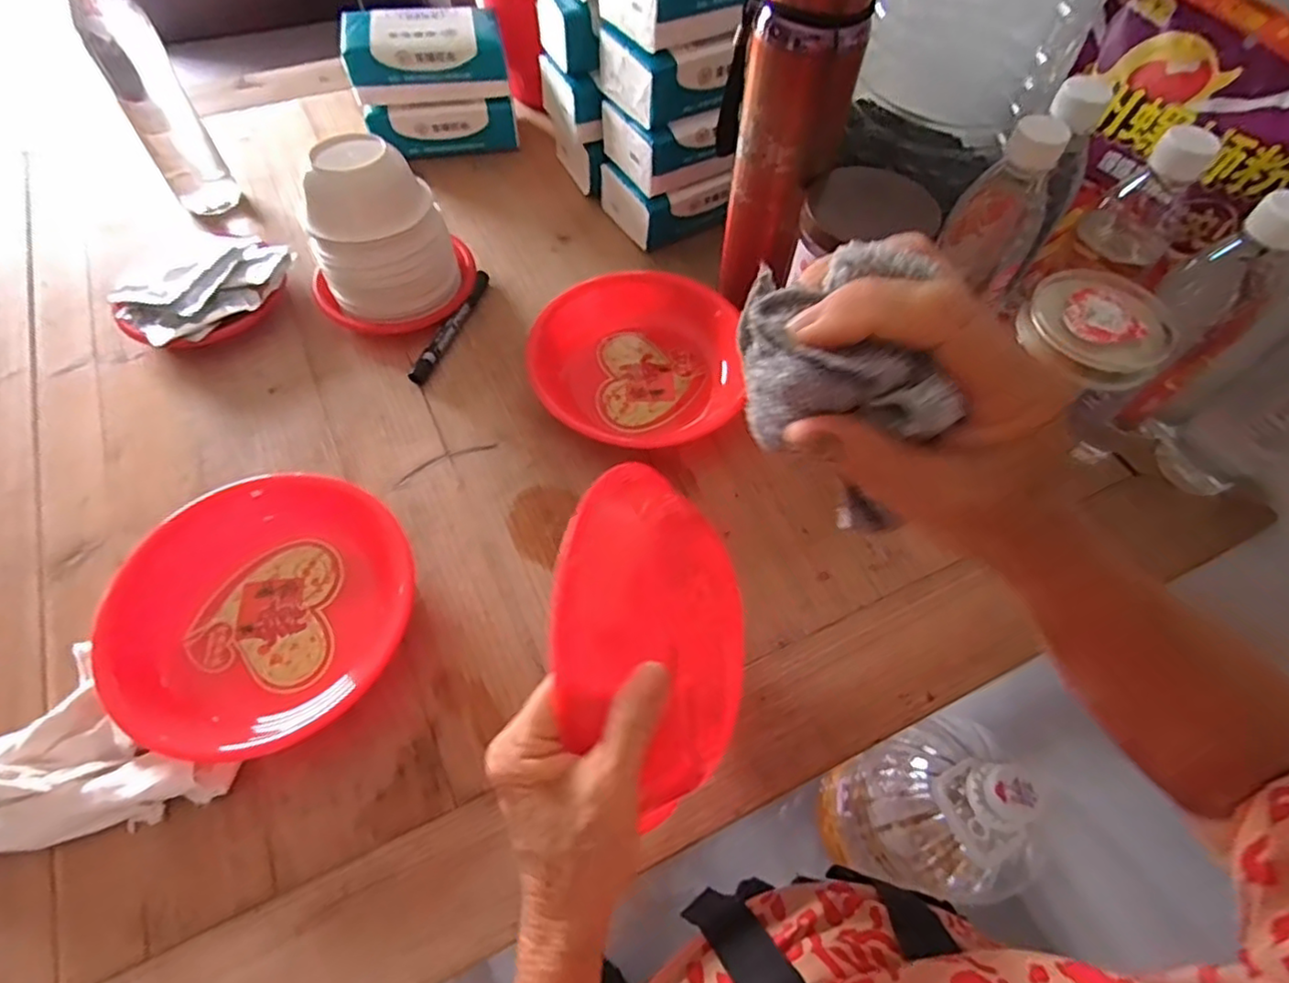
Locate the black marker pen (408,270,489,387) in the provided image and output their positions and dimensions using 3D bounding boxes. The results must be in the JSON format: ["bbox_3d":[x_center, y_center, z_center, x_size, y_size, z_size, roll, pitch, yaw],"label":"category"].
[{"bbox_3d":[-0.173,-0.151,0.596,0.015,0.017,0.135,19,62,10],"label":"black marker pen"}]

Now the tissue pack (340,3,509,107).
[{"bbox_3d":[-0.224,-0.448,0.675,0.155,0.057,0.091,-10,59,-7],"label":"tissue pack"}]

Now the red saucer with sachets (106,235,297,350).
[{"bbox_3d":[-0.388,-0.180,0.591,0.110,0.041,0.142,26,63,13],"label":"red saucer with sachets"}]

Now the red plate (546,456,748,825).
[{"bbox_3d":[0.013,0.069,0.335,0.019,0.156,0.149,-15,28,36],"label":"red plate"}]

